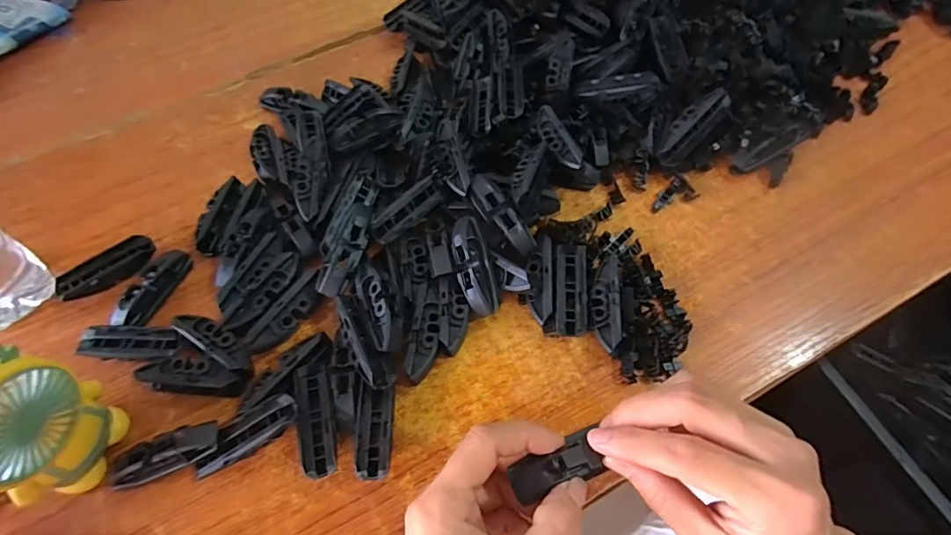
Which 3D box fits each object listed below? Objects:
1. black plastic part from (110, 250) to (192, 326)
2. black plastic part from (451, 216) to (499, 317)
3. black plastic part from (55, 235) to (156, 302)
[{"bbox_3d":[-0.246,0.015,0.374,0.026,0.018,0.069,20,62,15],"label":"black plastic part"},{"bbox_3d":[-0.001,-0.002,0.348,0.026,0.014,0.071,-14,77,-5],"label":"black plastic part"},{"bbox_3d":[-0.289,0.001,0.388,0.070,0.017,0.027,-27,61,-13],"label":"black plastic part"}]

